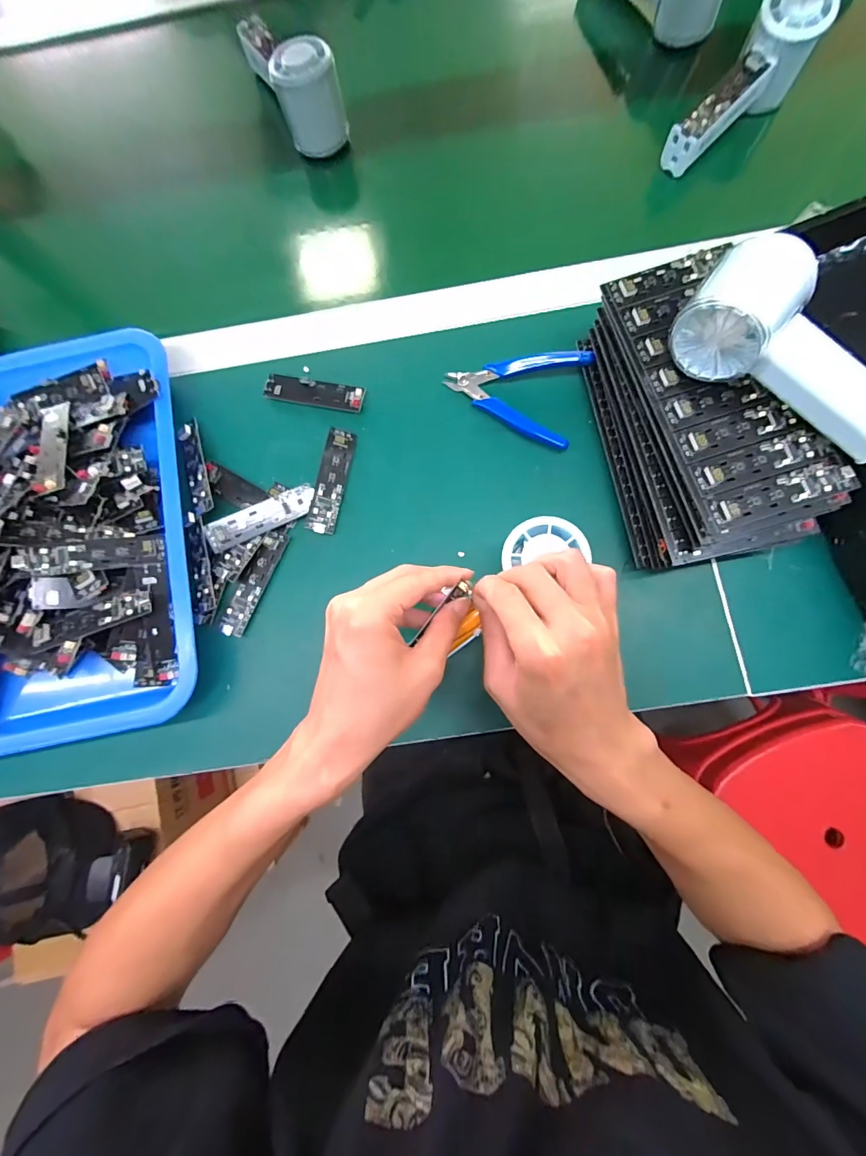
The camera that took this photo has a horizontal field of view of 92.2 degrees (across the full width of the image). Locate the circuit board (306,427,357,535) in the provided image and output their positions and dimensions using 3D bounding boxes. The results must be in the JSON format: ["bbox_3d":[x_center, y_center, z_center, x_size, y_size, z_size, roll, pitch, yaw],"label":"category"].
[{"bbox_3d":[-0.085,-0.082,0.352,0.024,0.004,0.090,14,81,-14],"label":"circuit board"}]

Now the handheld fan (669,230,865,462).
[{"bbox_3d":[0.222,-0.133,0.248,0.152,0.051,0.057,41,86,9],"label":"handheld fan"}]

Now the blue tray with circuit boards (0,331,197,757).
[{"bbox_3d":[-0.329,-0.039,0.332,0.260,0.049,0.341,-12,80,2],"label":"blue tray with circuit boards"}]

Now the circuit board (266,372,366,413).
[{"bbox_3d":[-0.105,-0.164,0.371,0.091,0.008,0.024,13,82,6],"label":"circuit board"}]

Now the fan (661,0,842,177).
[{"bbox_3d":[0.274,-0.437,0.378,0.151,0.055,0.049,-45,81,10],"label":"fan"}]

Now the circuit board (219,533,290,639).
[{"bbox_3d":[-0.148,0.003,0.343,0.021,0.007,0.091,23,83,7],"label":"circuit board"}]

